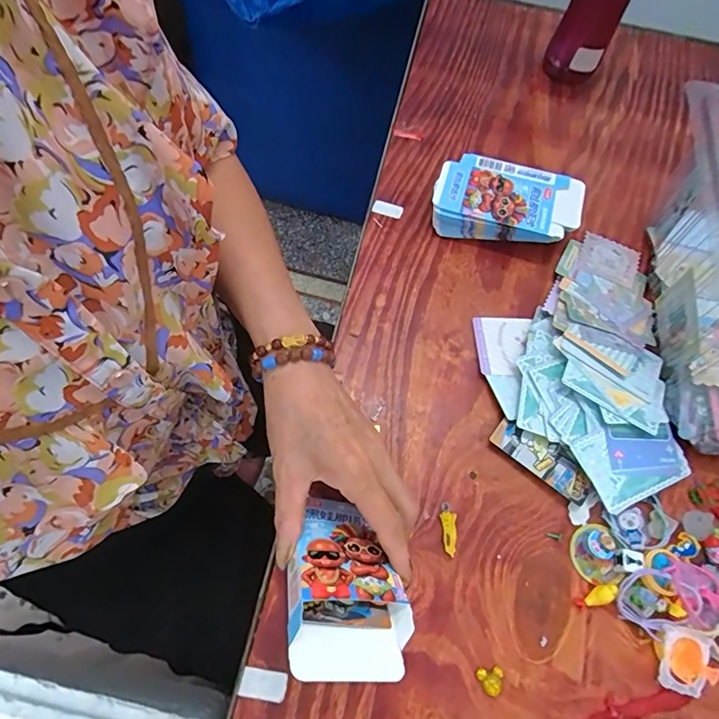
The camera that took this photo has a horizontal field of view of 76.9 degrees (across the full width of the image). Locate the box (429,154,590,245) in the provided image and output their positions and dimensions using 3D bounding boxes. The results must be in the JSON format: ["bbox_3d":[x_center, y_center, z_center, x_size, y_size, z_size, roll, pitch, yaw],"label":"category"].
[{"bbox_3d":[0.156,-0.169,0.488,0.152,0.039,0.090,13,65,3],"label":"box"}]

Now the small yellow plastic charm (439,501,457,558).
[{"bbox_3d":[0.072,0.135,0.361,0.013,0.004,0.040,-6,66,-6],"label":"small yellow plastic charm"}]

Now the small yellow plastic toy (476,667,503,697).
[{"bbox_3d":[0.093,0.230,0.322,0.018,0.004,0.017,0,65,-3],"label":"small yellow plastic toy"}]

